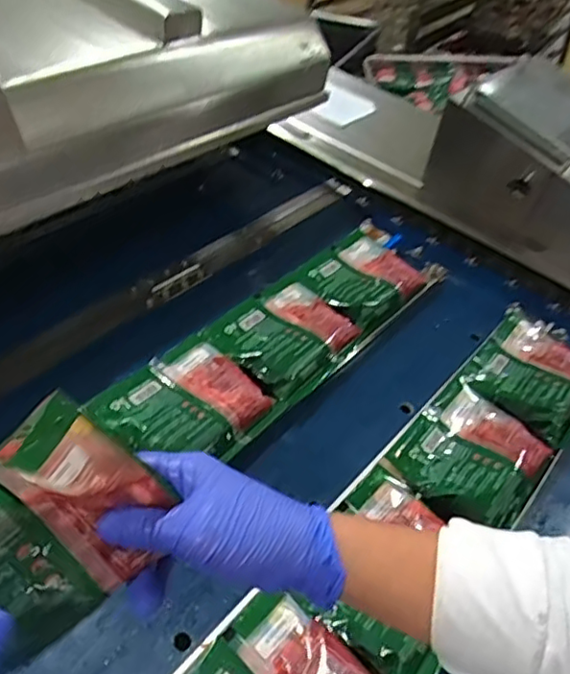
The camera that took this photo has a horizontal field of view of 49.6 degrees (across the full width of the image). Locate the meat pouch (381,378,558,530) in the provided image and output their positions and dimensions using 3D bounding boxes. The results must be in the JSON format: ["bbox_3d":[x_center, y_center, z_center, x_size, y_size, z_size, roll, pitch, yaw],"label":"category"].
[{"bbox_3d":[0.179,0.113,0.593,0.118,0.020,0.148,28,45,27],"label":"meat pouch"}]

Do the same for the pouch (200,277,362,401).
[{"bbox_3d":[0.000,0.002,0.683,0.130,0.039,0.151,29,45,28],"label":"pouch"}]

